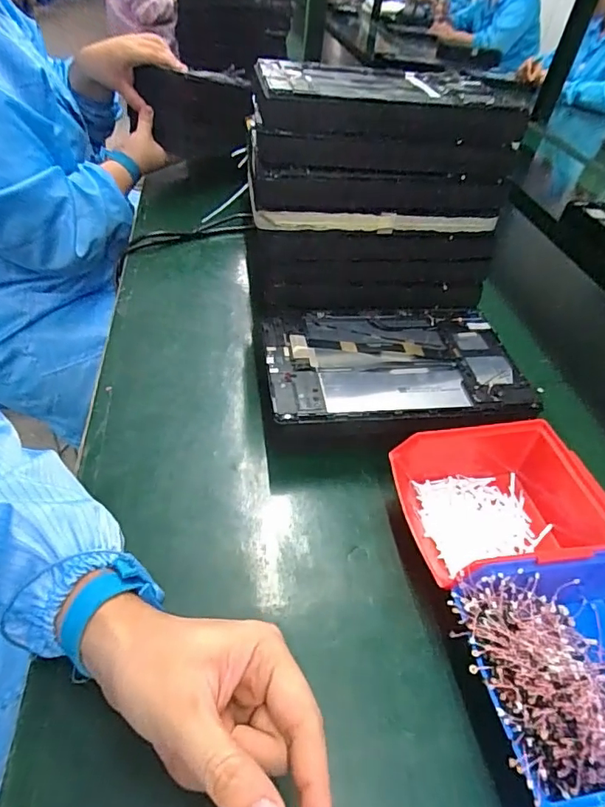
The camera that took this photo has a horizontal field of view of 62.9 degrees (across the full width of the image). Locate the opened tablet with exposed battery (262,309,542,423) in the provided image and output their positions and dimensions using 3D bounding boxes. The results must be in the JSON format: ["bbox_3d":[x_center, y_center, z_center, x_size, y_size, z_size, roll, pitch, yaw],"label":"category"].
[{"bbox_3d":[0.085,-0.044,0.476,0.236,0.012,0.152,-1,44,-8],"label":"opened tablet with exposed battery"}]

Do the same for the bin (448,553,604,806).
[{"bbox_3d":[0.173,0.162,0.296,0.147,0.066,0.120,-2,44,-10],"label":"bin"}]

